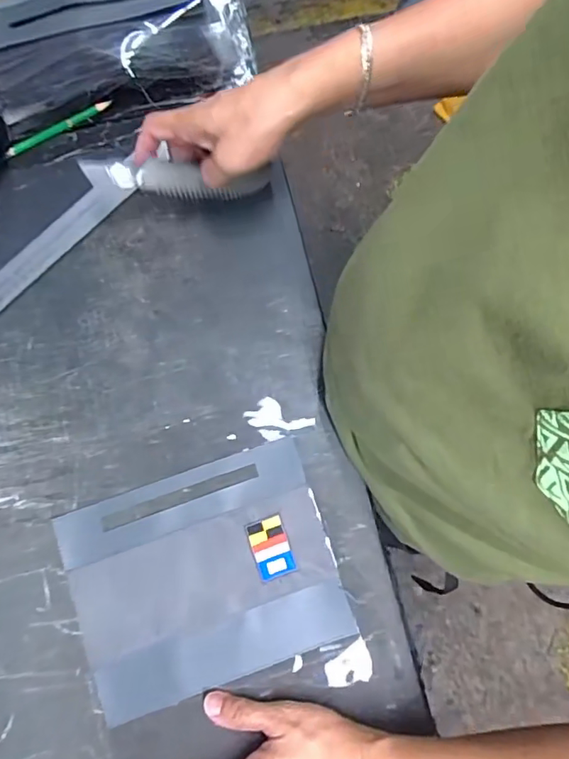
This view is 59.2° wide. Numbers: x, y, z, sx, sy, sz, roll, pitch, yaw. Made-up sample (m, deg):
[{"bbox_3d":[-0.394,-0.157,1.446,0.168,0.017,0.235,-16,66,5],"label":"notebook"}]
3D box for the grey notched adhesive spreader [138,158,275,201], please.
[{"bbox_3d":[-0.070,-0.182,0.459,0.123,0.017,0.034,-6,79,-23],"label":"grey notched adhesive spreader"}]

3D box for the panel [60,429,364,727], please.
[{"bbox_3d":[-0.070,0.168,0.430,0.218,0.008,0.174,-18,80,-3],"label":"panel"}]

